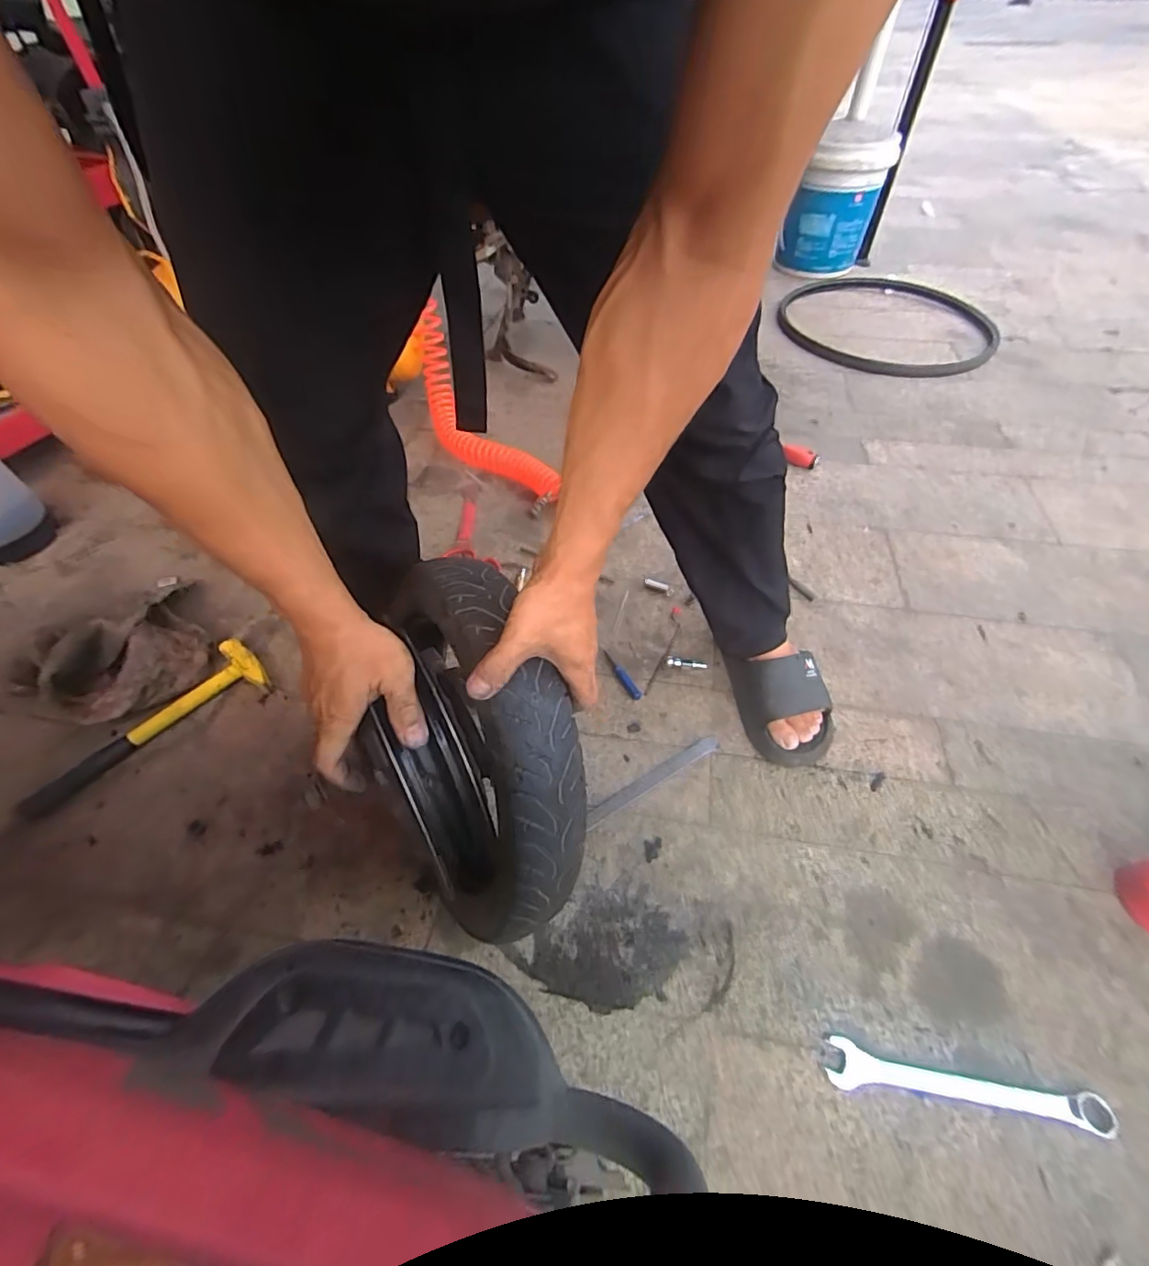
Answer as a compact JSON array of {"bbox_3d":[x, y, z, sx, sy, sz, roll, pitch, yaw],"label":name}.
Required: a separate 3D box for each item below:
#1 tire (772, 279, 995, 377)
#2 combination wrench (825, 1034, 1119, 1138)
[{"bbox_3d":[0.805,-0.825,1.454,0.532,0.026,0.512,2,54,2],"label":"tire"},{"bbox_3d":[0.366,0.423,0.516,0.242,0.015,0.037,7,54,6],"label":"combination wrench"}]

